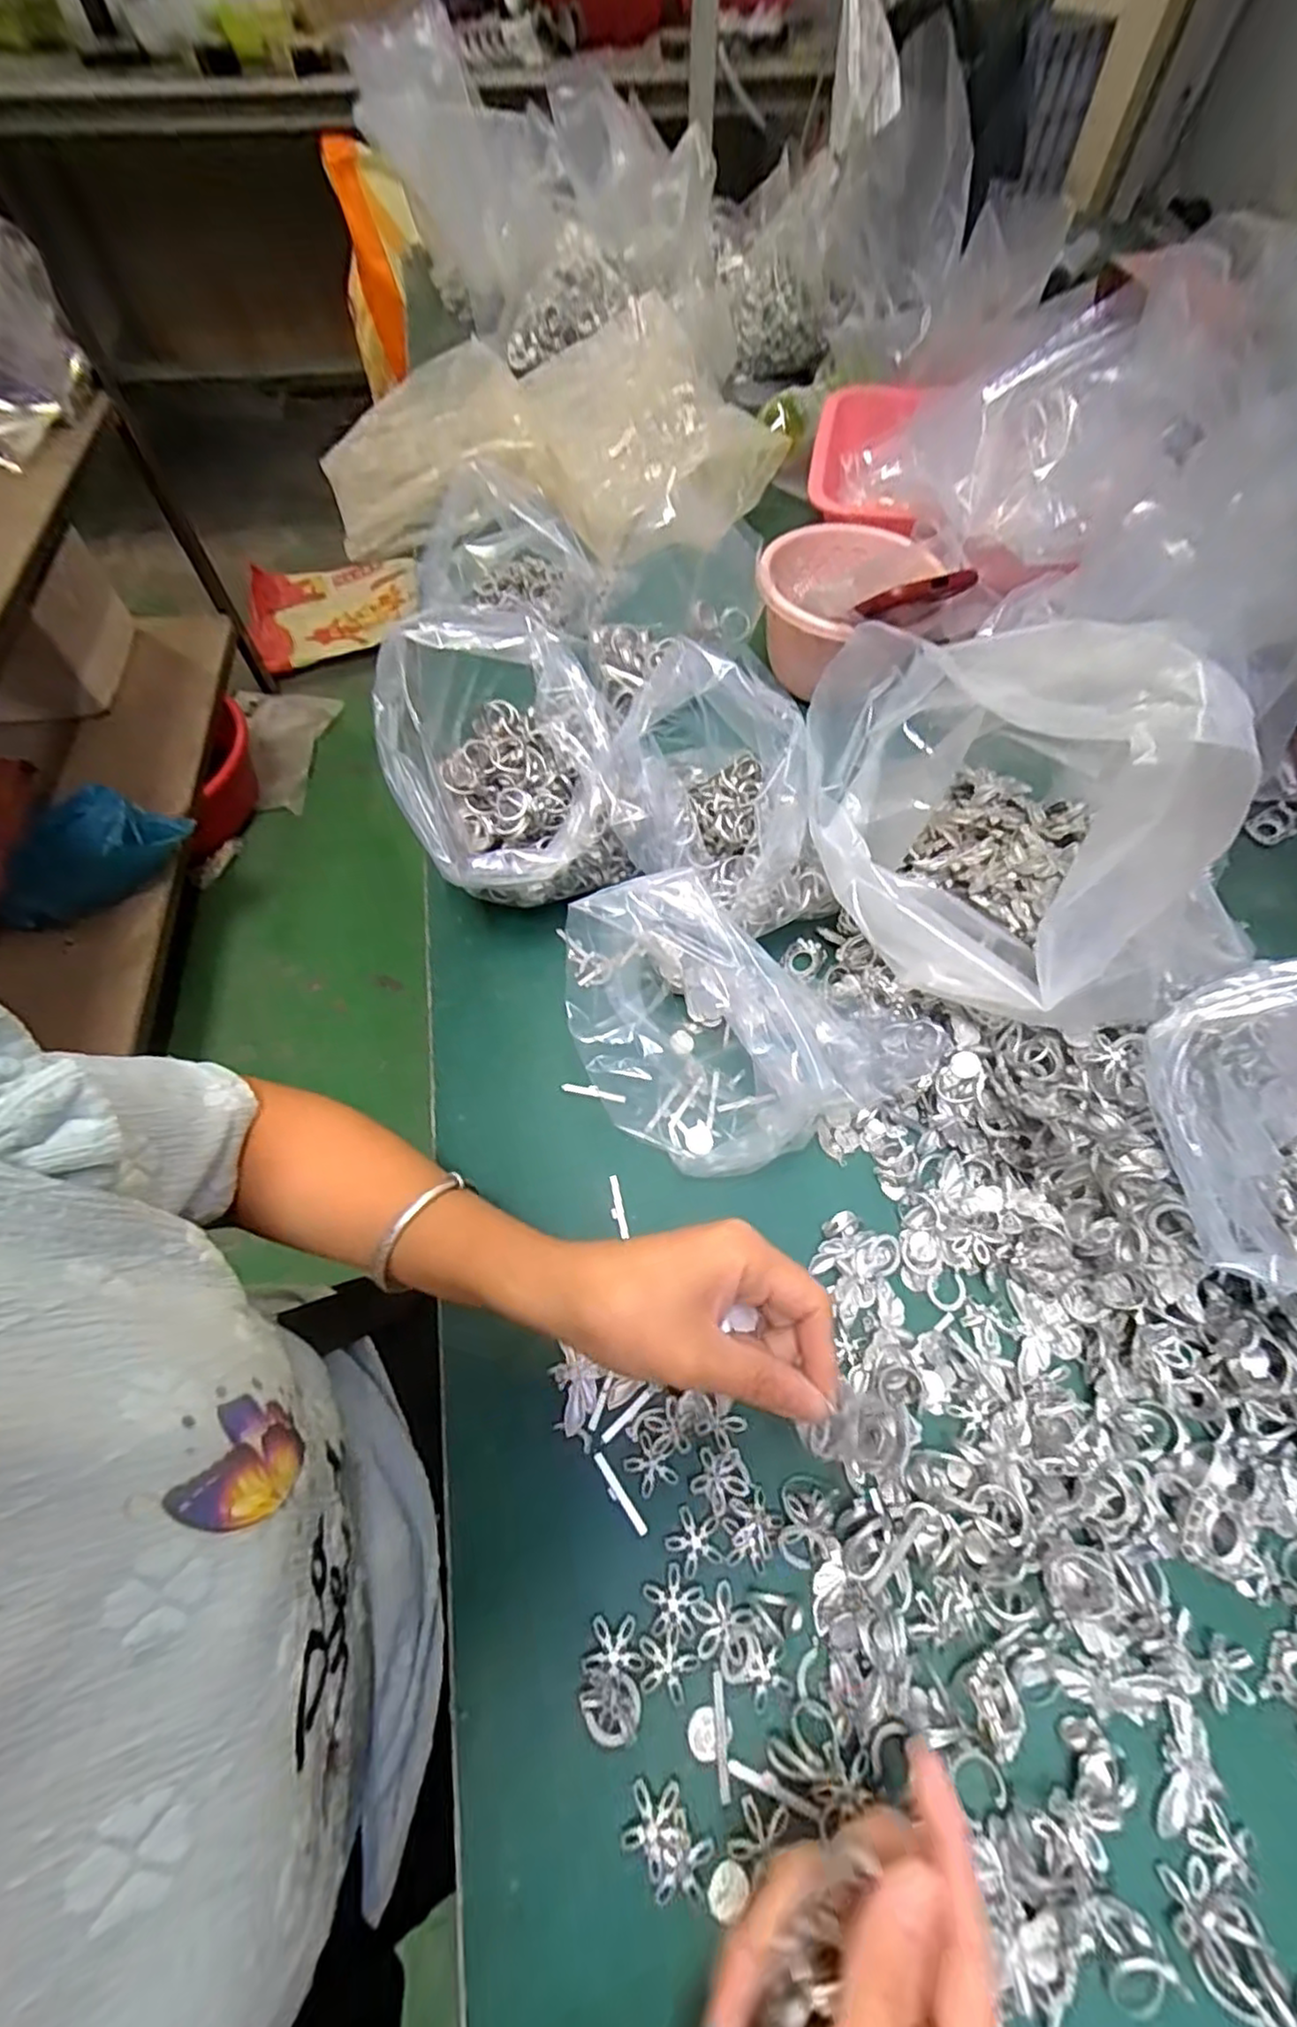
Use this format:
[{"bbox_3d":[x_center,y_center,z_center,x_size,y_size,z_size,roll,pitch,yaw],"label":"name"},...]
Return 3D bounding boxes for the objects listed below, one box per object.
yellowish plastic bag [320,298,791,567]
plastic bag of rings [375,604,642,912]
[{"bbox_3d":[-0.106,-0.581,0.713,0.425,0.110,0.321,-15,62,-8],"label":"yellowish plastic bag"},{"bbox_3d":[-0.085,-0.151,0.420,0.127,0.143,0.148,-15,62,-8],"label":"plastic bag of rings"}]

